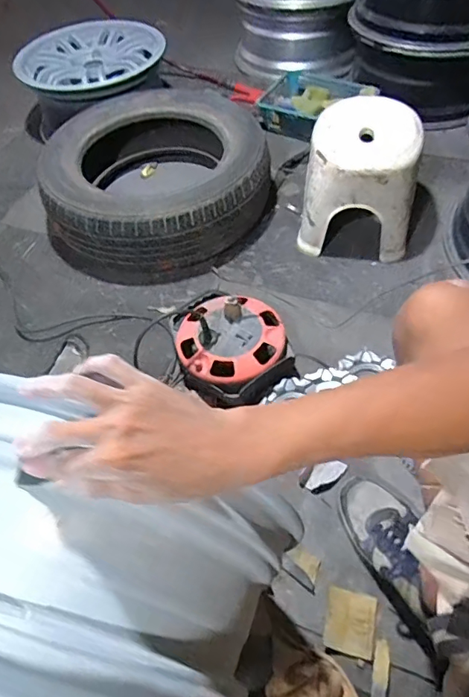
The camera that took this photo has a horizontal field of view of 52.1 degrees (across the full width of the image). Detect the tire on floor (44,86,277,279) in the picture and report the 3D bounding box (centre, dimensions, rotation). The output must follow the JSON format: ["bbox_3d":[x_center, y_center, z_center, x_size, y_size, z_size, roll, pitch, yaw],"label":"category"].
[{"bbox_3d":[-0.196,-0.405,1.156,0.529,0.211,0.465,-10,56,-3],"label":"tire on floor"}]

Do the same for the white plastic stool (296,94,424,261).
[{"bbox_3d":[0.277,-0.372,1.077,0.230,0.264,0.225,6,54,9],"label":"white plastic stool"}]

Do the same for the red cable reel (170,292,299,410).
[{"bbox_3d":[-0.011,-0.021,0.923,0.202,0.092,0.254,-20,57,-10],"label":"red cable reel"}]

